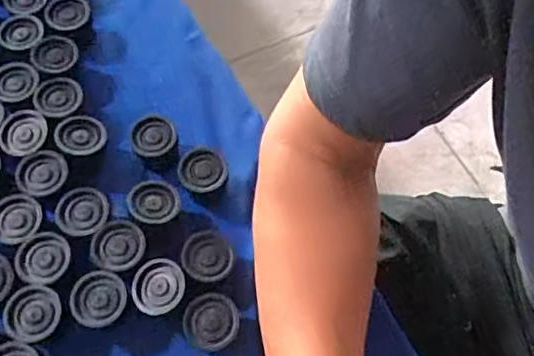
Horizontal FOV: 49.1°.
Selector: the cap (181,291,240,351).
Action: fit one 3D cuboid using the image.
[{"bbox_3d":[-0.035,0.096,0.383,0.034,0.027,0.035,1,63,-2],"label":"cap"}]

